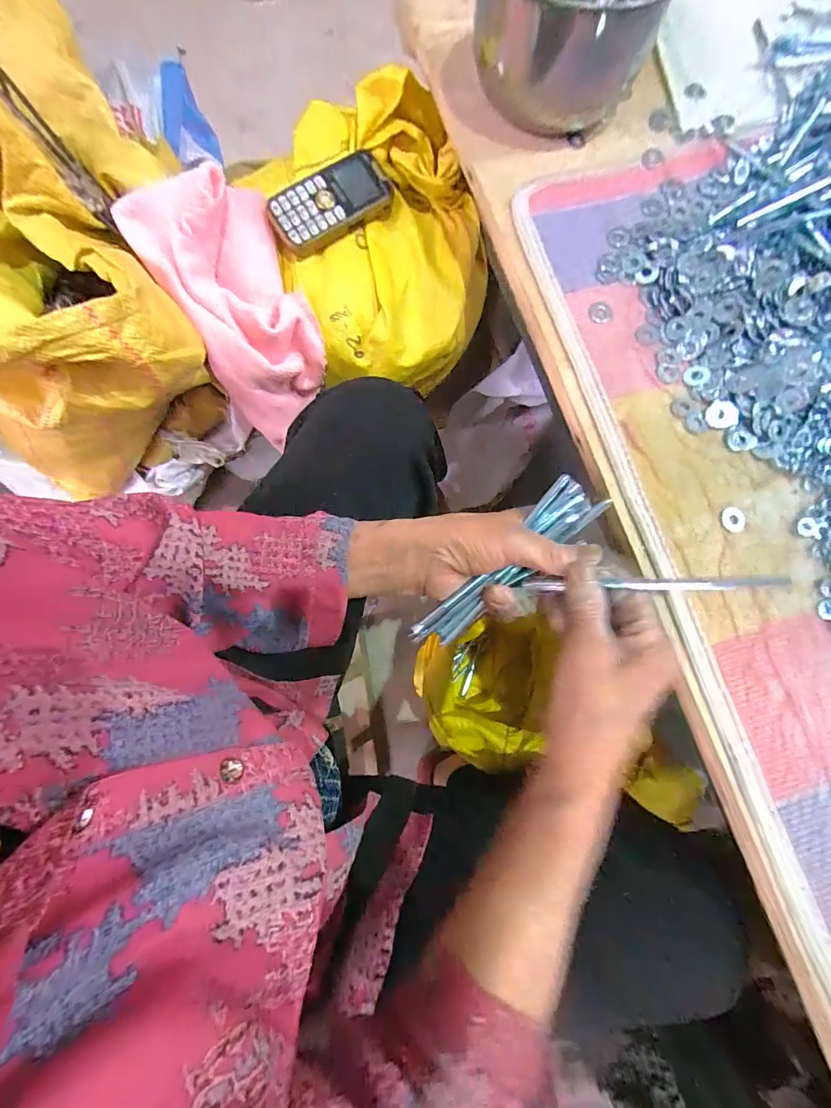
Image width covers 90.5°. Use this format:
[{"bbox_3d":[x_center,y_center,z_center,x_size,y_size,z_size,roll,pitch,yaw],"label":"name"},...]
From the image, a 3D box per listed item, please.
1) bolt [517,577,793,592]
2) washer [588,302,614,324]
[{"bbox_3d":[0.139,0.019,0.257,0.142,0.006,0.009,-3,76,30],"label":"bolt"},{"bbox_3d":[0.156,-0.202,0.346,0.020,0.004,0.023,37,81,5],"label":"washer"}]

